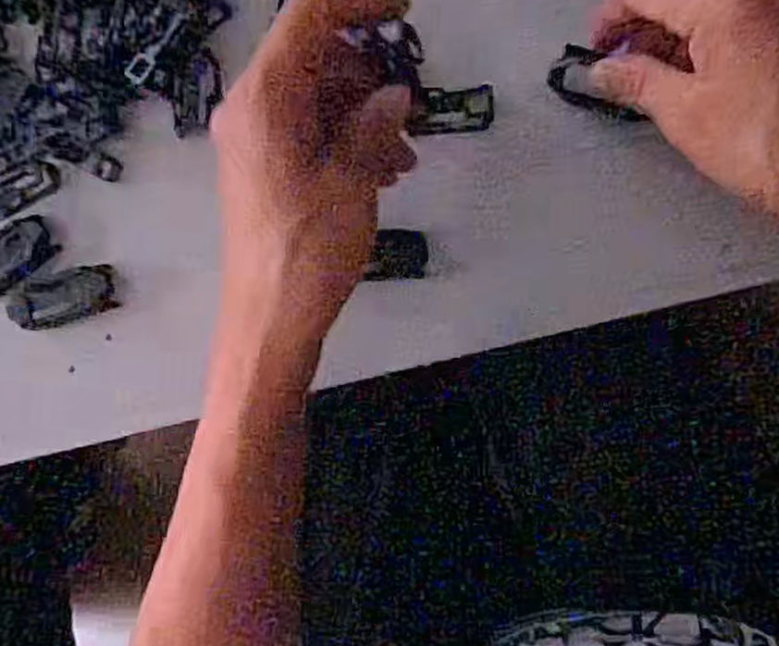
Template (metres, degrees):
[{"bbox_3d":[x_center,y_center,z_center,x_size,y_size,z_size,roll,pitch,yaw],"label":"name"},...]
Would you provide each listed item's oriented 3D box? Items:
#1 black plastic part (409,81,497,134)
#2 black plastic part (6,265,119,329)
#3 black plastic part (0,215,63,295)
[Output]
[{"bbox_3d":[0.029,-0.096,0.336,0.036,0.013,0.021,-3,86,6],"label":"black plastic part"},{"bbox_3d":[-0.155,-0.012,0.349,0.051,0.008,0.024,-16,84,5],"label":"black plastic part"},{"bbox_3d":[-0.184,-0.030,0.354,0.049,0.008,0.024,-37,83,3],"label":"black plastic part"}]

